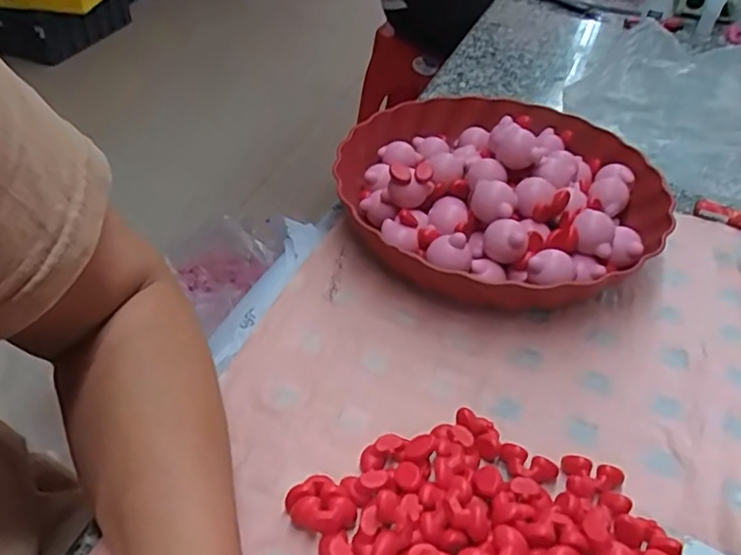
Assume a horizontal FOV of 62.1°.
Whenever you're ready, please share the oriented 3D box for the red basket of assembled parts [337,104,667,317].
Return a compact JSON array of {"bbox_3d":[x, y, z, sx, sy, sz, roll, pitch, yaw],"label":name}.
[{"bbox_3d":[0.097,-0.069,0.475,0.236,0.064,0.242,1,41,-1],"label":"red basket of assembled parts"}]

